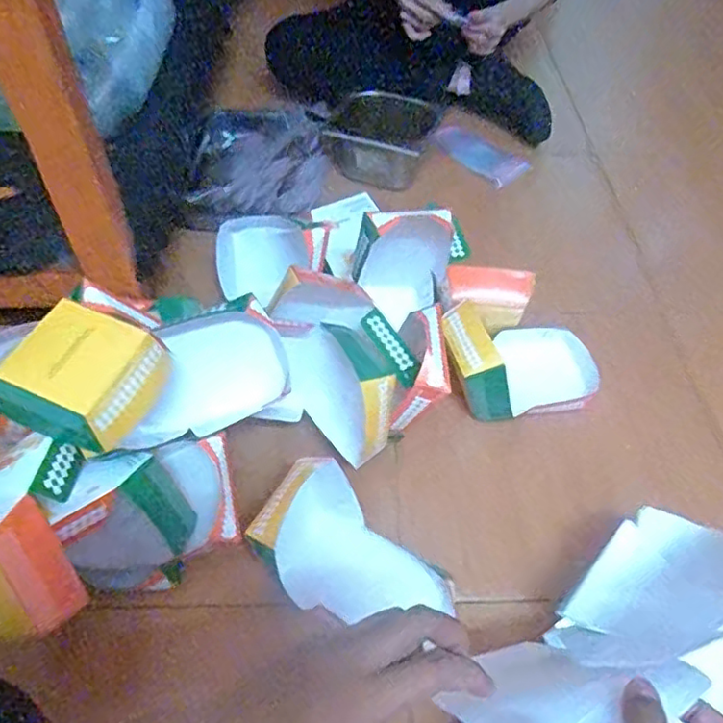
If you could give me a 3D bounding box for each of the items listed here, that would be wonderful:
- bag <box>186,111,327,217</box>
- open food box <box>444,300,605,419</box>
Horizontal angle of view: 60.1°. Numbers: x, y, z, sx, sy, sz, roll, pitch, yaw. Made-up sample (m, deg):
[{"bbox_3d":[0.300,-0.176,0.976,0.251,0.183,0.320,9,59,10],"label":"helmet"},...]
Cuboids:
[{"bbox_3d":[-0.169,-0.350,1.045,0.214,0.051,0.318,-2,51,-2],"label":"bag"},{"bbox_3d":[0.197,-0.008,0.764,0.193,0.104,0.134,-10,52,-9],"label":"open food box"}]

